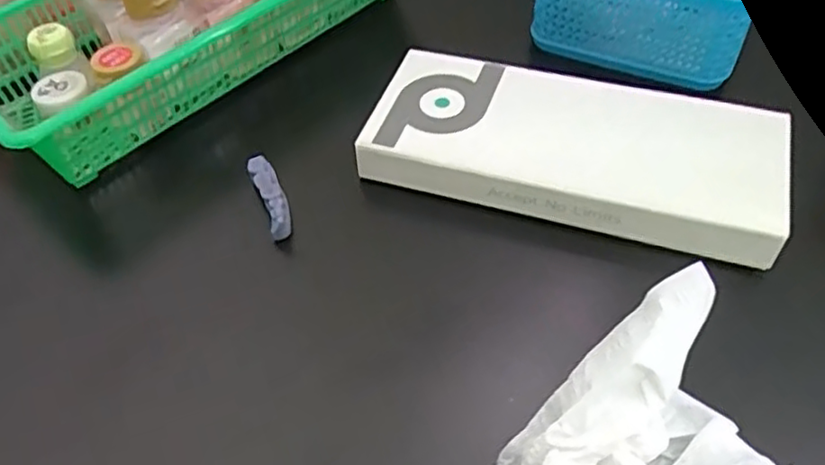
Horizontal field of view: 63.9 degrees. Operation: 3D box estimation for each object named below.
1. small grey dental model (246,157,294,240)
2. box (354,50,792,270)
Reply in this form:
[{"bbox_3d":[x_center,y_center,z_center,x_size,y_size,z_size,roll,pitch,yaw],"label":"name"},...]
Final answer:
[{"bbox_3d":[-0.076,-0.020,0.353,0.013,0.014,0.049,-19,53,-14],"label":"small grey dental model"},{"bbox_3d":[0.084,-0.043,0.357,0.210,0.034,0.084,15,53,13],"label":"box"}]

